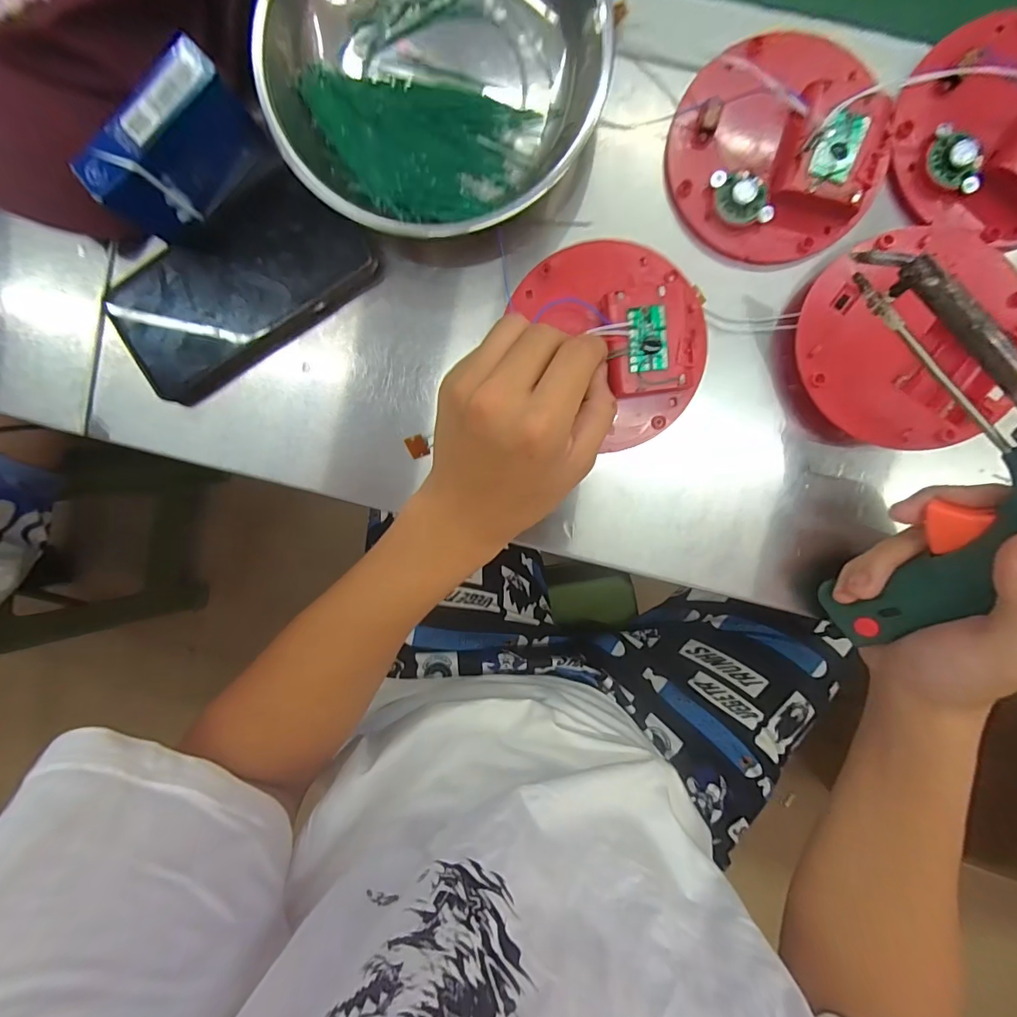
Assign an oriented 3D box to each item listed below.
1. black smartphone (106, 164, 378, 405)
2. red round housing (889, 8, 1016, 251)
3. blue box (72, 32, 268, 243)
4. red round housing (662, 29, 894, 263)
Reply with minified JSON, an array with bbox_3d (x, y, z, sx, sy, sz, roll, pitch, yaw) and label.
[{"bbox_3d":[-0.166,-0.139,0.294,0.157,0.012,0.078,-30,94,4],"label":"black smartphone"},{"bbox_3d":[0.280,-0.215,0.265,0.113,0.029,0.117,0,96,2],"label":"red round housing"},{"bbox_3d":[-0.185,-0.199,0.263,0.090,0.046,0.027,-43,93,5],"label":"blue box"},{"bbox_3d":[0.156,-0.208,0.272,0.118,0.029,0.121,0,96,2],"label":"red round housing"}]

